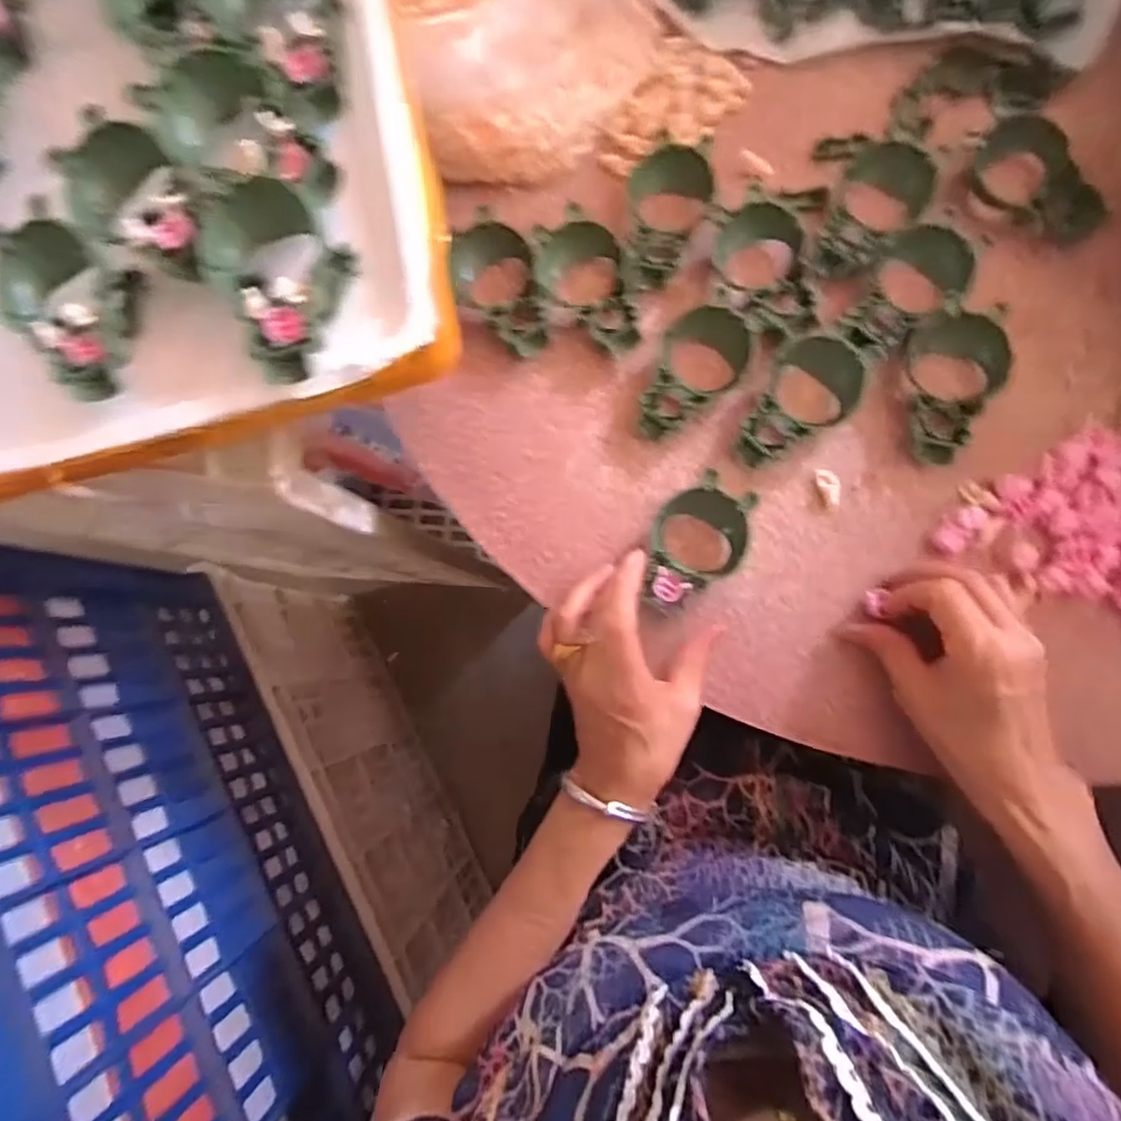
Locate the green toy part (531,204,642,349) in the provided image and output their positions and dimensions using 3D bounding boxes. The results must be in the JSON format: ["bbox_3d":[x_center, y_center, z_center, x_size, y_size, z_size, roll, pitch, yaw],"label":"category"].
[{"bbox_3d":[0.016,-0.186,0.439,0.056,0.027,0.097,-12,82,6],"label":"green toy part"}]

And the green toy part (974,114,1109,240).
[{"bbox_3d":[0.316,-0.251,0.417,0.086,0.018,0.065,34,89,10],"label":"green toy part"}]

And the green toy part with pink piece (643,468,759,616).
[{"bbox_3d":[0.085,-0.008,0.410,0.056,0.027,0.090,28,88,9],"label":"green toy part with pink piece"}]

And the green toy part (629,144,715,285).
[{"bbox_3d":[0.072,-0.235,0.438,0.052,0.026,0.093,13,98,8],"label":"green toy part"}]

